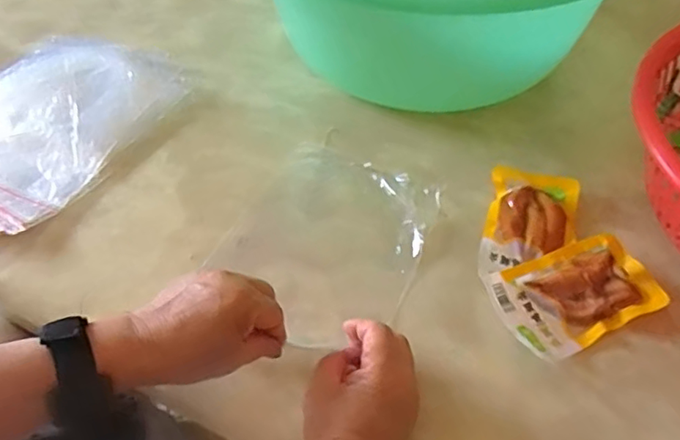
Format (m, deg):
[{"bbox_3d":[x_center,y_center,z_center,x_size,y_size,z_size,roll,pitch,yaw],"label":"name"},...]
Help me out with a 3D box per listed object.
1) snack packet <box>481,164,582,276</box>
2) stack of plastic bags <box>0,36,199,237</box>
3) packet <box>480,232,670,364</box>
[{"bbox_3d":[0.173,0.005,0.524,0.079,0.019,0.134,11,51,10],"label":"snack packet"},{"bbox_3d":[-0.337,-0.098,0.618,0.219,0.024,0.330,21,53,17],"label":"stack of plastic bags"},{"bbox_3d":[0.190,0.061,0.476,0.130,0.021,0.080,-21,53,-16],"label":"packet"}]

